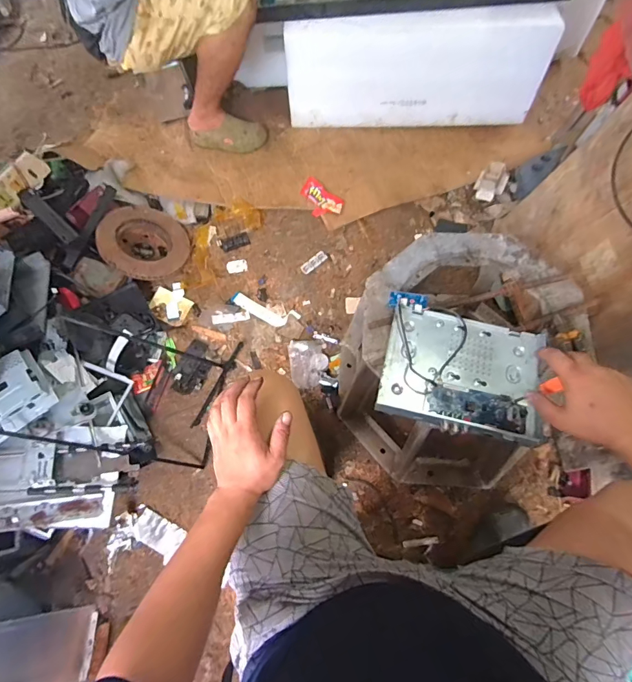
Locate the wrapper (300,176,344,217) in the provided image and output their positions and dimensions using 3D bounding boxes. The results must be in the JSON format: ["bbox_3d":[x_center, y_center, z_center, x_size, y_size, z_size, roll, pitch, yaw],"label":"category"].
[{"bbox_3d":[0.014,-0.441,1.254,0.088,0.042,0.158,-42,71,-15],"label":"wrapper"}]

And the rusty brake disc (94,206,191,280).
[{"bbox_3d":[-0.499,-0.274,1.173,0.238,0.063,0.221,11,61,-20],"label":"rusty brake disc"}]

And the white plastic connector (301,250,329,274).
[{"bbox_3d":[-0.005,-0.237,1.213,0.089,0.009,0.035,-41,70,-14],"label":"white plastic connector"}]

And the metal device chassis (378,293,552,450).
[{"bbox_3d":[0.245,0.043,0.676,0.255,0.042,0.219,12,67,8],"label":"metal device chassis"}]

